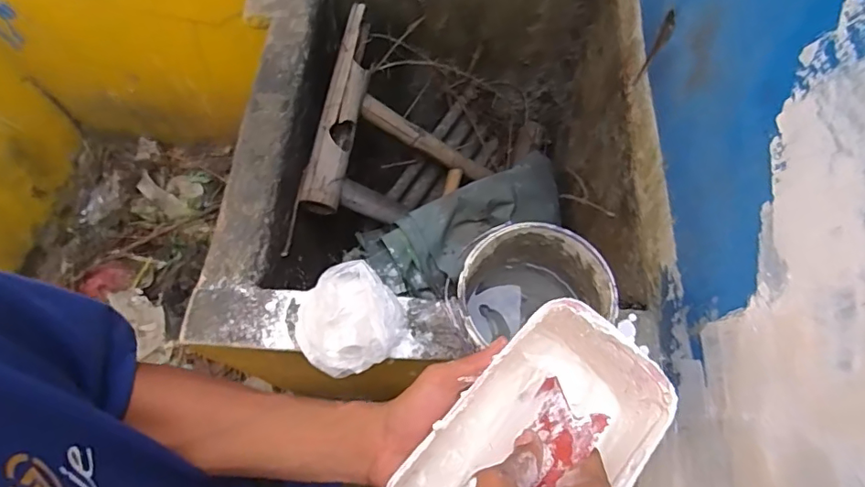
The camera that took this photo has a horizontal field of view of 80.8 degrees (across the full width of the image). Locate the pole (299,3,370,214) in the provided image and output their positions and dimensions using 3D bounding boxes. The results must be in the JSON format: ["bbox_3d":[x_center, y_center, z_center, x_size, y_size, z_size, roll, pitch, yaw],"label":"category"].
[{"bbox_3d":[-0.188,-0.296,1.082,0.075,0.067,0.483,9,69,4],"label":"pole"}]

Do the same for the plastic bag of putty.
[{"bbox_3d":[-0.128,0.113,0.756,0.155,0.061,0.159,-30,71,-11],"label":"plastic bag of putty"}]

